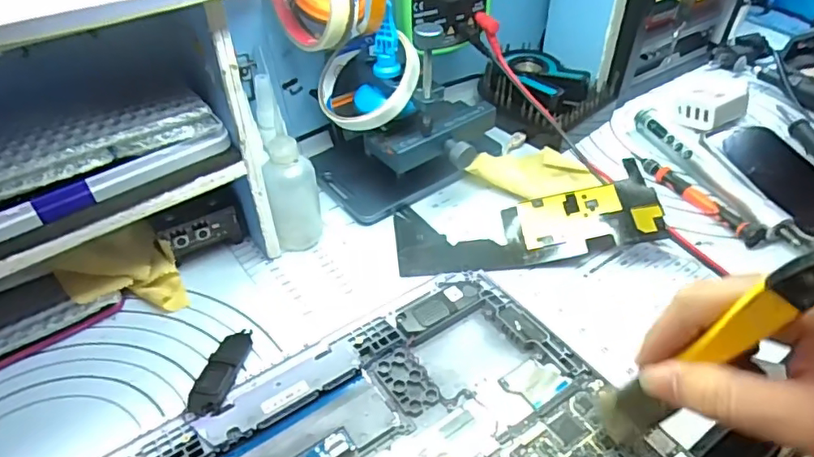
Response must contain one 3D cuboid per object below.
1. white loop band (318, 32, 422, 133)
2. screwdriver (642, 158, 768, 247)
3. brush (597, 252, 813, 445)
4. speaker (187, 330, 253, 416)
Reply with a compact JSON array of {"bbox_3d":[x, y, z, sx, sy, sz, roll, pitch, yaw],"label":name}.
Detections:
[{"bbox_3d":[-0.031,-0.113,0.431,0.086,0.015,0.079,-12,64,26],"label":"white loop band"},{"bbox_3d":[0.240,-0.025,0.467,0.017,0.011,0.115,-23,47,-22],"label":"screwdriver"},{"bbox_3d":[0.124,0.054,0.238,0.021,0.172,0.022,-17,58,-17],"label":"brush"},{"bbox_3d":[-0.115,0.087,0.351,0.024,0.010,0.063,2,43,3],"label":"speaker"}]

